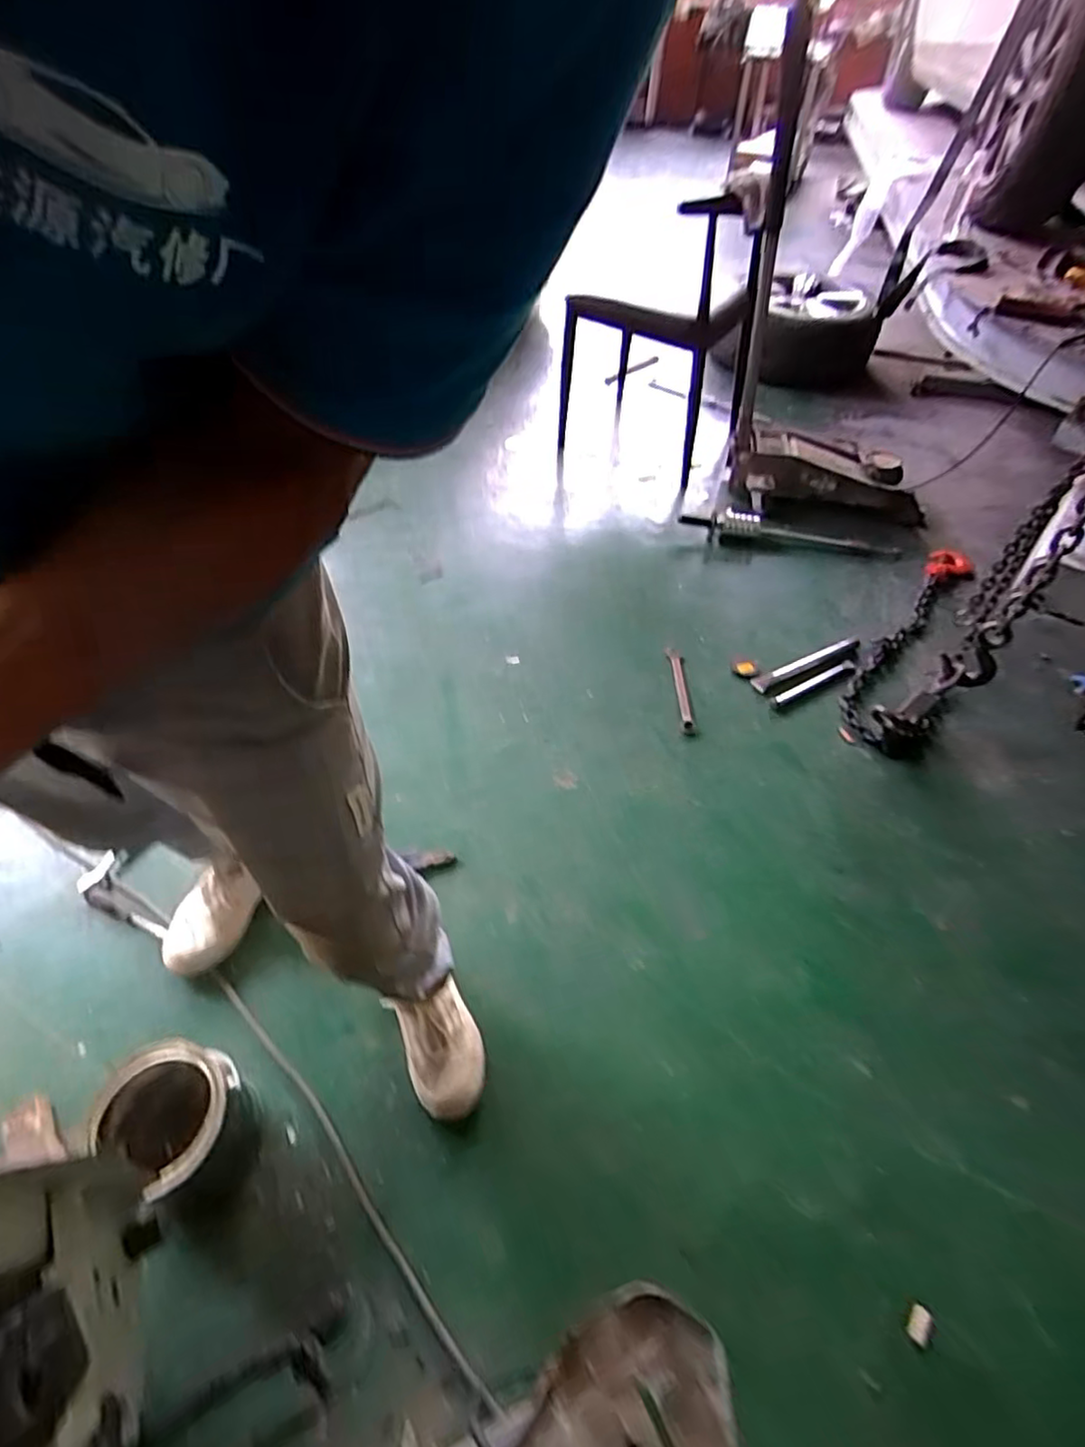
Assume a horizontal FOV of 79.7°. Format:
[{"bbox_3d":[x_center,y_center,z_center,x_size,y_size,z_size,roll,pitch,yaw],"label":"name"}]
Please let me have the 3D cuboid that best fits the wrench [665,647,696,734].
[{"bbox_3d":[0.310,-0.077,1.459,0.037,0.017,0.249,-2,51,-3],"label":"wrench"}]

